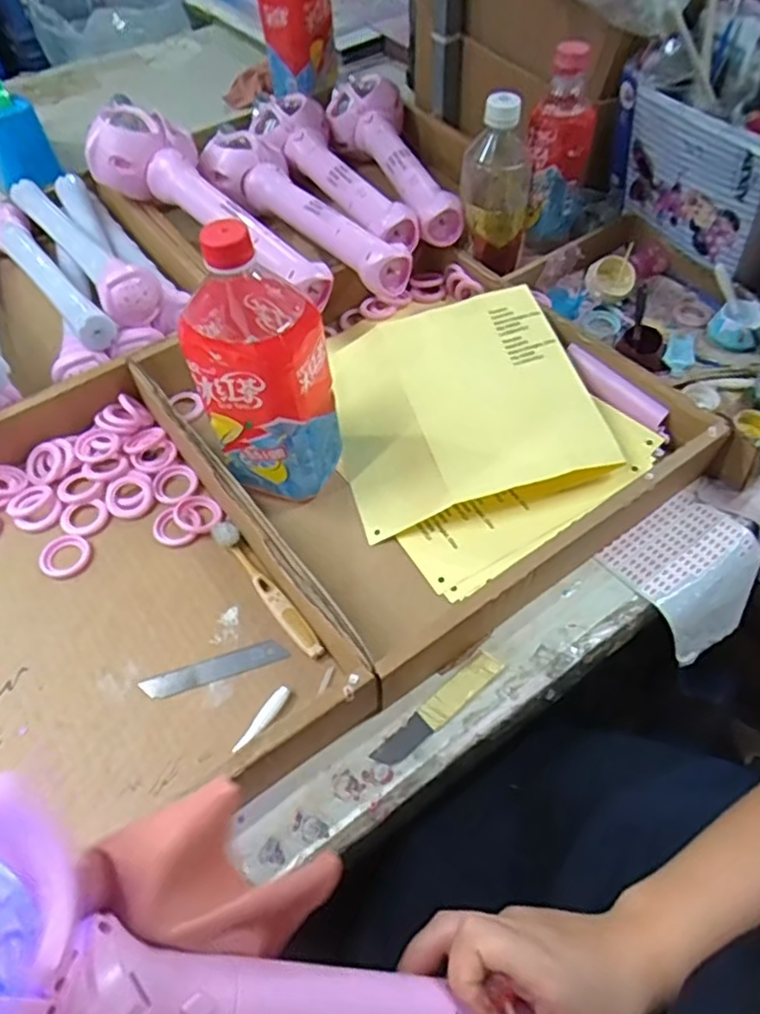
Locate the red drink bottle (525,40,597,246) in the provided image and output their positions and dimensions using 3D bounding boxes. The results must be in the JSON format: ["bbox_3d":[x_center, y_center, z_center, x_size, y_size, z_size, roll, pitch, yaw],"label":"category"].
[{"bbox_3d":[0.178,-0.356,0.658,0.065,0.171,0.067,8,54,7],"label":"red drink bottle"}]

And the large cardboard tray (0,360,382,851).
[{"bbox_3d":[-0.252,0.081,0.464,0.361,0.052,0.376,-29,58,-18],"label":"large cardboard tray"}]

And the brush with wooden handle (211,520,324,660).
[{"bbox_3d":[-0.085,0.059,0.498,0.018,0.010,0.139,-34,60,-21],"label":"brush with wooden handle"}]

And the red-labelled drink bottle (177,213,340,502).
[{"bbox_3d":[-0.079,-0.096,0.483,0.077,0.219,0.079,26,59,19],"label":"red-labelled drink bottle"}]

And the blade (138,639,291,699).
[{"bbox_3d":[-0.115,0.112,0.465,0.098,0.004,0.019,-16,55,-10],"label":"blade"}]

